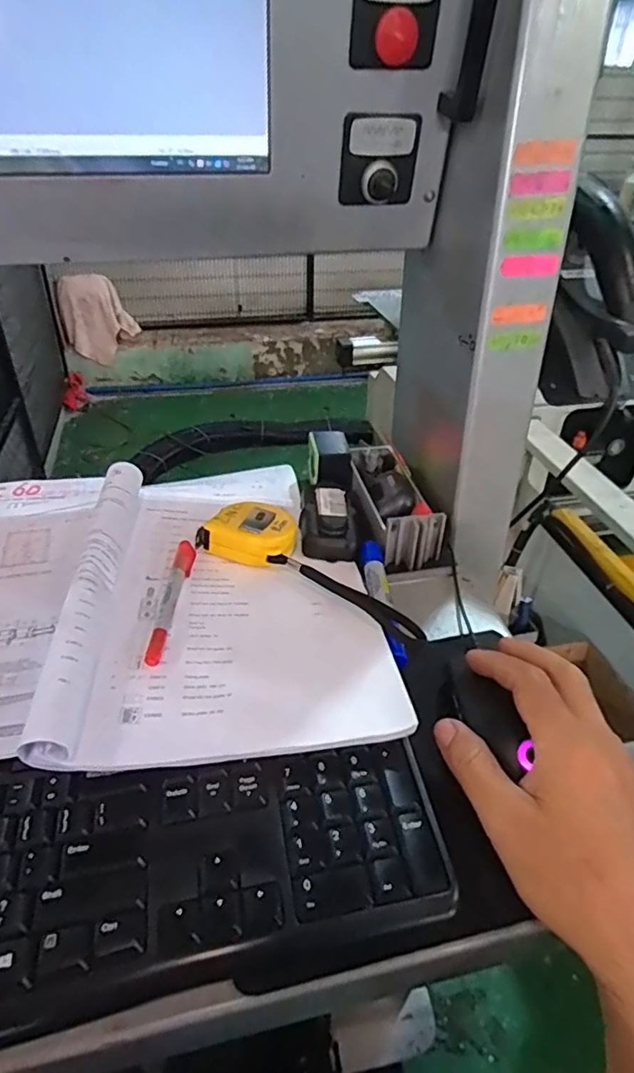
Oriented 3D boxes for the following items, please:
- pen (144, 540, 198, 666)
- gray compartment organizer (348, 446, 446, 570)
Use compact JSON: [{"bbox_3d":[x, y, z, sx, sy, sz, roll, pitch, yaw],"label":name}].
[{"bbox_3d":[-0.104,0.042,0.411,0.014,0.011,0.130,1,37,0],"label":"pen"},{"bbox_3d":[0.066,-0.036,0.532,0.057,0.043,0.153,-7,37,-10],"label":"gray compartment organizer"}]

